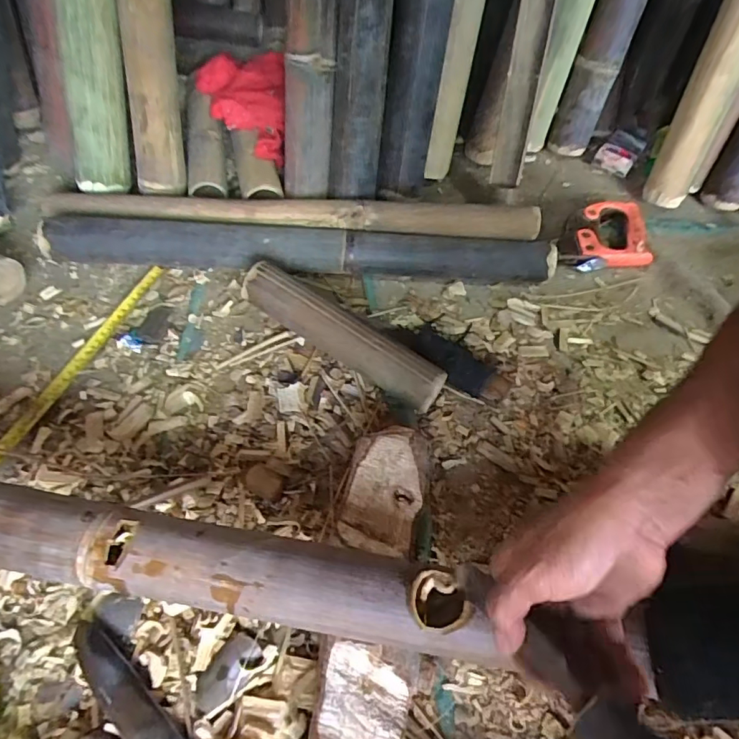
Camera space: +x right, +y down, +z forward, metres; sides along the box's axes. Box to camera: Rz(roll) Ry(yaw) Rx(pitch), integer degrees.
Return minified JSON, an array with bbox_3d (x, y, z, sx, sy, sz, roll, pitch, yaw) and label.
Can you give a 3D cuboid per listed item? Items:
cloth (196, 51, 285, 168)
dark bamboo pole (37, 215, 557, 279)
[{"bbox_3d":[-0.188,-0.391,0.735,0.119,0.062,0.200,-8,58,-10],"label":"cloth"},{"bbox_3d":[-0.082,-0.152,0.659,0.653,0.063,0.067,3,58,-2],"label":"dark bamboo pole"}]

